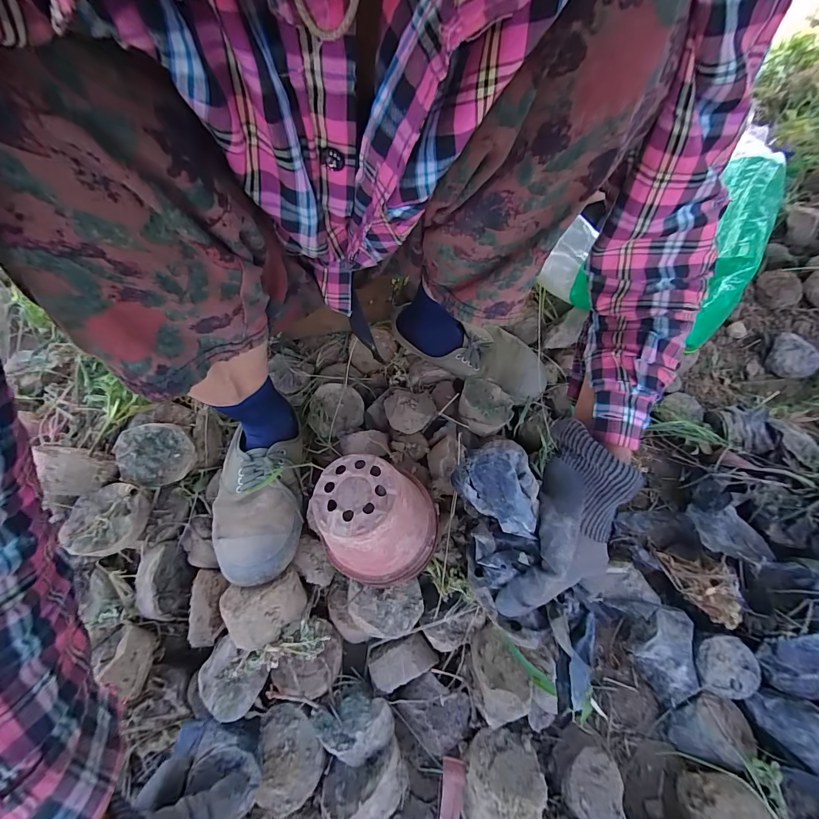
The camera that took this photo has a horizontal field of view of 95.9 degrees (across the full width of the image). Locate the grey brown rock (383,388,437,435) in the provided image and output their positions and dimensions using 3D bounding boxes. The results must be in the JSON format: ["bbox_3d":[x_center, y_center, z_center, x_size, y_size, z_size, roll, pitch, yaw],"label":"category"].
[{"bbox_3d":[0.001,-0.002,0.456,0.062,0.027,0.059,1,64,-1],"label":"grey brown rock"}]

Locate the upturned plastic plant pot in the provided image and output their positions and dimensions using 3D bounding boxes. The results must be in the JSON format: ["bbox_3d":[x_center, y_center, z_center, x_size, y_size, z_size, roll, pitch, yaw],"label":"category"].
[{"bbox_3d":[-0.029,0.098,0.326,0.097,0.085,0.093,-5,57,7],"label":"upturned plastic plant pot"}]

